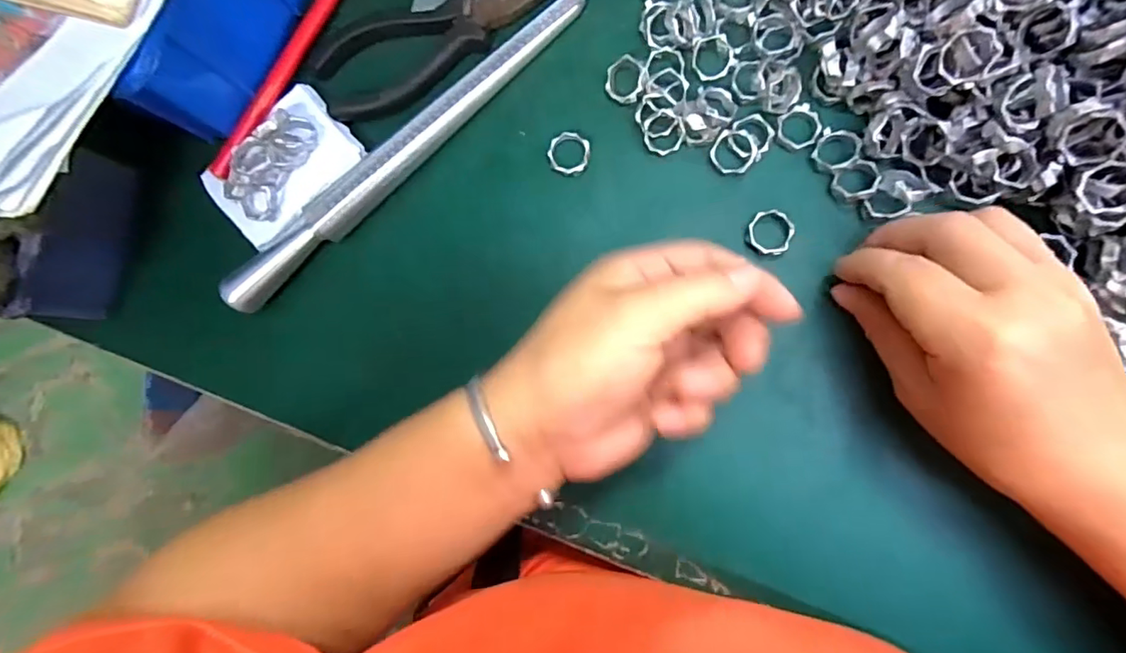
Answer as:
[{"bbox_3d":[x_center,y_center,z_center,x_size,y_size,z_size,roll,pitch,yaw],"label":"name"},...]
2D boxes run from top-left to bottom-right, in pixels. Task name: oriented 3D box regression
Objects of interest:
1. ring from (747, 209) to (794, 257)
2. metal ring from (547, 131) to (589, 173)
[{"bbox_3d":[0.102,-0.046,0.263,0.020,0.004,0.022,-1,85,8],"label":"ring"},{"bbox_3d":[0.003,-0.090,0.278,0.021,0.004,0.020,-1,85,8],"label":"metal ring"}]

